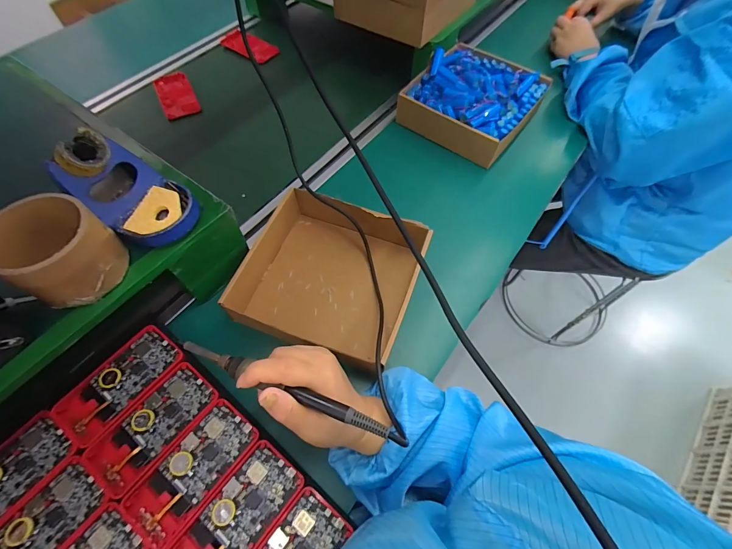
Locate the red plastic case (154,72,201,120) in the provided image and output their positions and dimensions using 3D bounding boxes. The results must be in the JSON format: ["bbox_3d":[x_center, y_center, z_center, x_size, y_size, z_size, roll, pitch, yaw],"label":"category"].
[{"bbox_3d":[-0.358,-0.339,0.654,0.060,0.012,0.122,-24,64,-13],"label":"red plastic case"}]

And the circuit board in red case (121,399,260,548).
[{"bbox_3d":[-0.169,0.189,0.337,0.065,0.008,0.123,34,66,17],"label":"circuit board in red case"}]

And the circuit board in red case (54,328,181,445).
[{"bbox_3d":[-0.265,0.118,0.374,0.062,0.010,0.123,34,66,17],"label":"circuit board in red case"}]

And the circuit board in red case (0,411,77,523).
[{"bbox_3d":[-0.347,0.199,0.326,0.060,0.012,0.127,35,67,17],"label":"circuit board in red case"}]

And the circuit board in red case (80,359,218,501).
[{"bbox_3d":[-0.217,0.155,0.355,0.065,0.008,0.122,34,66,17],"label":"circuit board in red case"}]

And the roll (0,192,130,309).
[{"bbox_3d":[-0.269,-0.021,0.305,0.070,0.069,0.077,0,61,0],"label":"roll"}]

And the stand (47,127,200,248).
[{"bbox_3d":[-0.231,-0.086,0.335,0.108,0.075,0.076,31,65,16],"label":"stand"}]

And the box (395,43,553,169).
[{"bbox_3d":[0.182,-0.301,0.585,0.195,0.076,0.204,34,66,17],"label":"box"}]

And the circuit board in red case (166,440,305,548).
[{"bbox_3d":[-0.120,0.225,0.318,0.063,0.009,0.124,35,67,17],"label":"circuit board in red case"}]

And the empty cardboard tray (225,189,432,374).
[{"bbox_3d":[-0.040,-0.002,0.443,0.199,0.058,0.199,17,63,9],"label":"empty cardboard tray"}]

